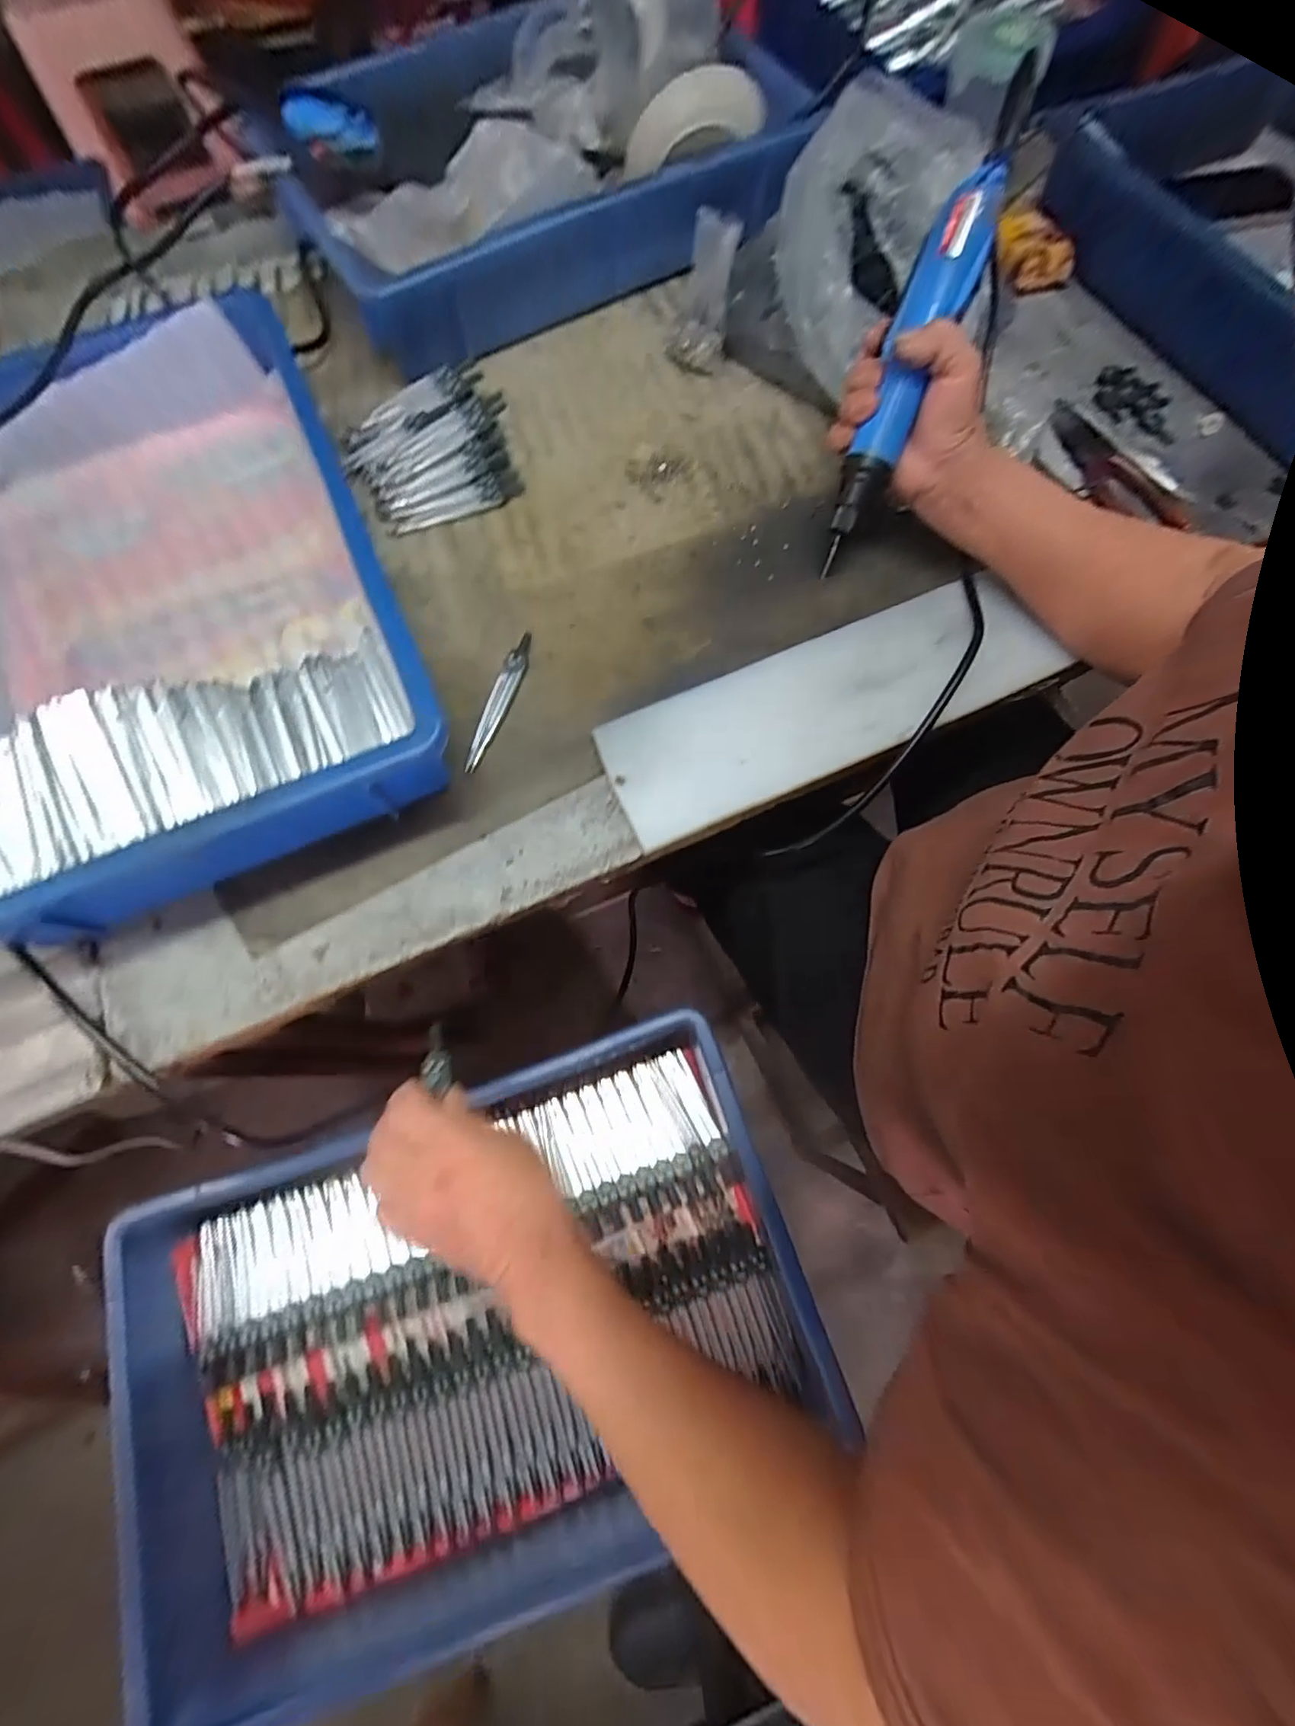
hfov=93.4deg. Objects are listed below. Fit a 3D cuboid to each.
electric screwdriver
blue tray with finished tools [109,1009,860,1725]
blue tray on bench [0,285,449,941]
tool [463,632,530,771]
[{"bbox_3d":[0.167,-0.322,0.373,0.036,0.030,0.256,22,111,6],"label":"electric screwdriver"},{"bbox_3d":[-0.124,0.311,0.419,0.443,0.088,0.293,-16,72,-6],"label":"blue tray with finished tools"},{"bbox_3d":[-0.333,-0.182,0.408,0.274,0.081,0.426,-24,72,-8],"label":"blue tray on bench"},{"bbox_3d":[-0.103,-0.113,0.422,0.017,0.013,0.105,17,72,6],"label":"tool"}]

